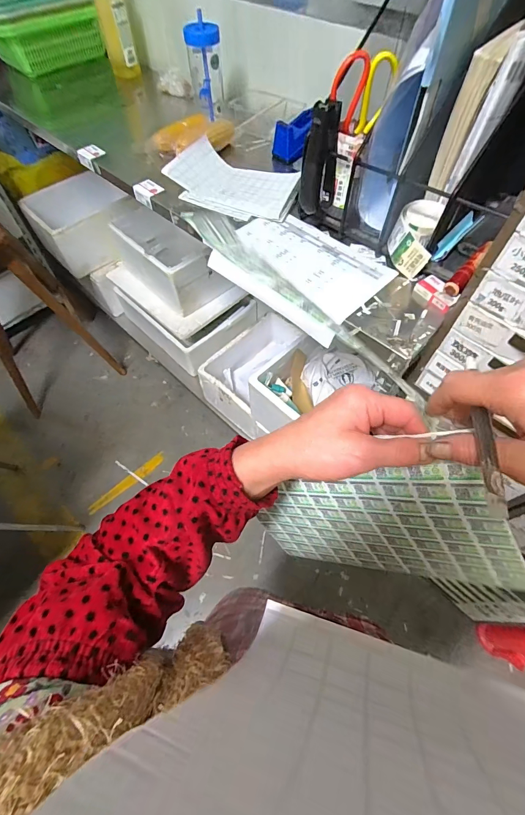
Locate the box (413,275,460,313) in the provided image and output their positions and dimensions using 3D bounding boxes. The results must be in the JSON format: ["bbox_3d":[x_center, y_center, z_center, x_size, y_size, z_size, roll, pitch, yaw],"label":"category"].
[{"bbox_3d":[0.286,-0.188,0.564,0.039,0.025,0.069,-33,65,-18],"label":"box"}]

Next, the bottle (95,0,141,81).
[{"bbox_3d":[-0.413,-1.076,0.960,0.083,0.227,0.073,-14,61,-8],"label":"bottle"}]

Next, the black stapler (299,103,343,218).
[{"bbox_3d":[0.097,-0.406,0.574,0.056,0.142,0.054,16,61,9],"label":"black stapler"}]

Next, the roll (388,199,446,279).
[{"bbox_3d":[0.249,-0.280,0.578,0.067,0.088,0.089,15,61,8],"label":"roll"}]

